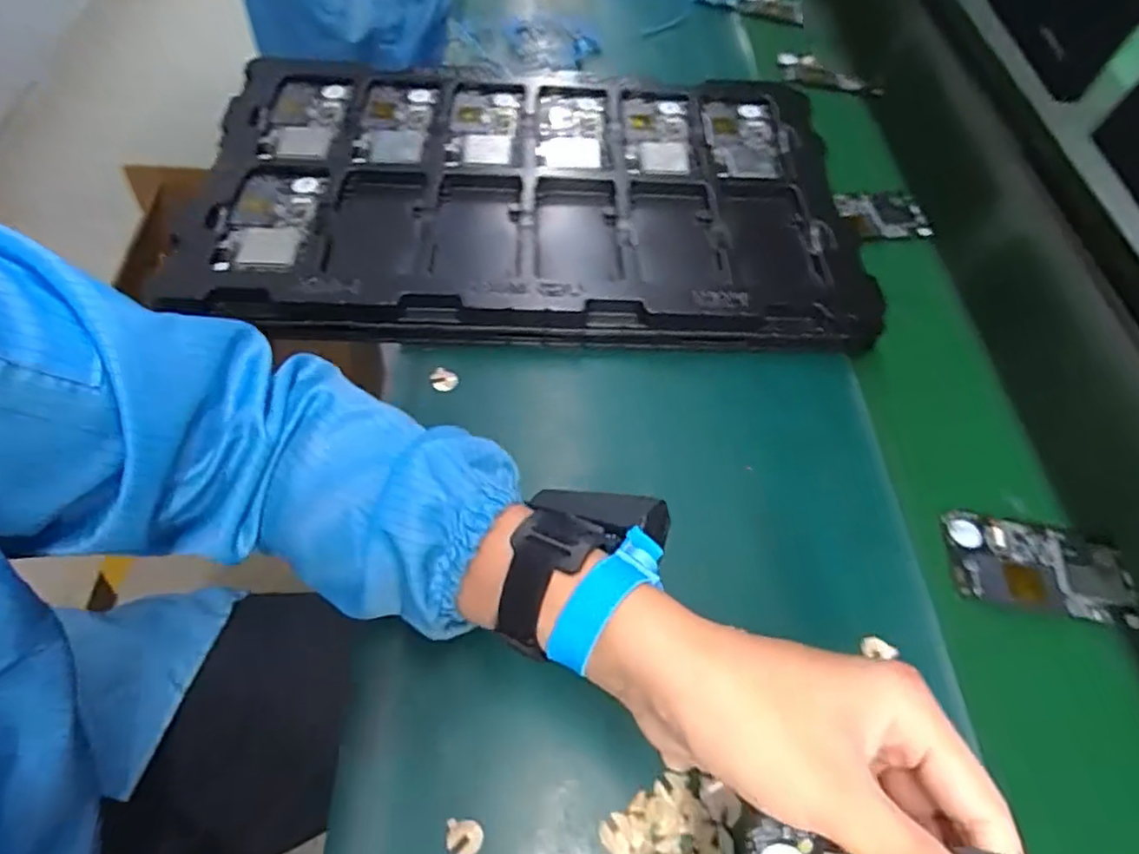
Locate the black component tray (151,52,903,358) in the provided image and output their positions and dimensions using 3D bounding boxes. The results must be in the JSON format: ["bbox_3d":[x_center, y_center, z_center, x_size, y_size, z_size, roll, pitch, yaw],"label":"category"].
[{"bbox_3d":[-0.031,-0.210,0.592,0.554,0.047,0.327,2,56,-6],"label":"black component tray"}]

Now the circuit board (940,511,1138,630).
[{"bbox_3d":[0.323,0.097,0.456,0.127,0.006,0.065,10,56,-1],"label":"circuit board"}]

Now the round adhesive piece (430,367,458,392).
[{"bbox_3d":[-0.094,-0.036,0.495,0.019,0.004,0.018,4,56,-5],"label":"round adhesive piece"}]

